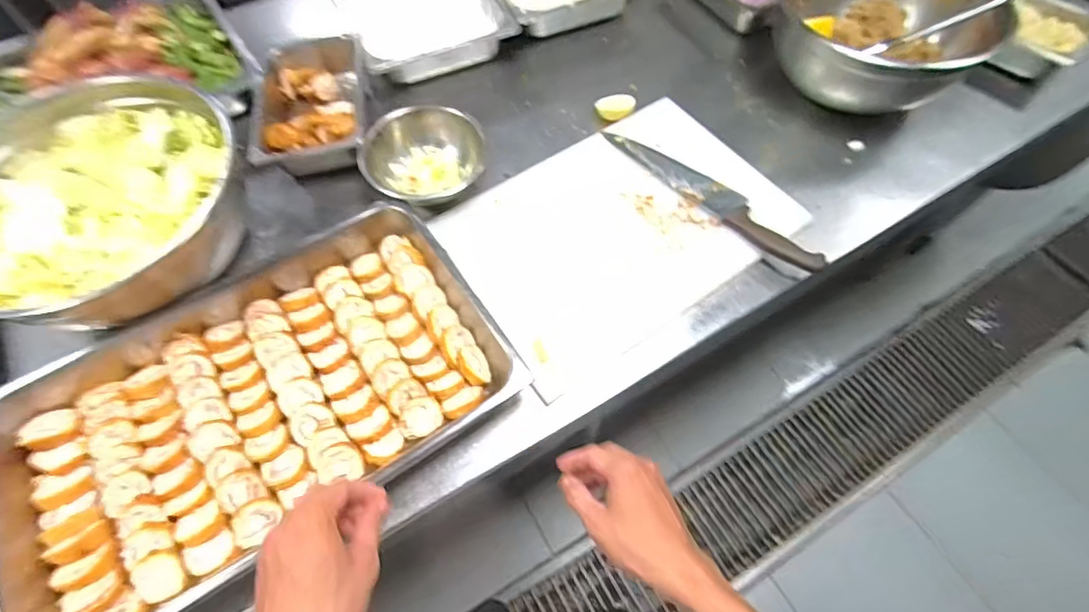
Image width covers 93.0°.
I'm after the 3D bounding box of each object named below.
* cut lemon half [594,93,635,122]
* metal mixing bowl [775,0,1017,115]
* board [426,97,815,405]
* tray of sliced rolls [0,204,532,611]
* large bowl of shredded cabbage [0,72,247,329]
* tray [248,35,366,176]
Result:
[{"bbox_3d":[0.114,-0.316,0.826,0.057,0.027,0.042,-13,62,-7],"label":"cut lemon half"},{"bbox_3d":[0.530,-0.445,0.833,0.315,0.165,0.315,0,62,0],"label":"metal mixing bowl"},{"bbox_3d":[0.100,-0.118,0.728,0.441,0.025,0.314,-33,65,-11],"label":"board"},{"bbox_3d":[-0.324,0.105,0.584,0.535,0.054,0.348,-29,64,-16],"label":"tray of sliced rolls"},{"bbox_3d":[-0.550,-0.125,0.650,0.323,0.117,0.294,0,62,0],"label":"large bowl of shredded cabbage"},{"bbox_3d":[-0.359,-0.314,0.815,0.163,0.076,0.270,-10,62,-5],"label":"tray"}]

